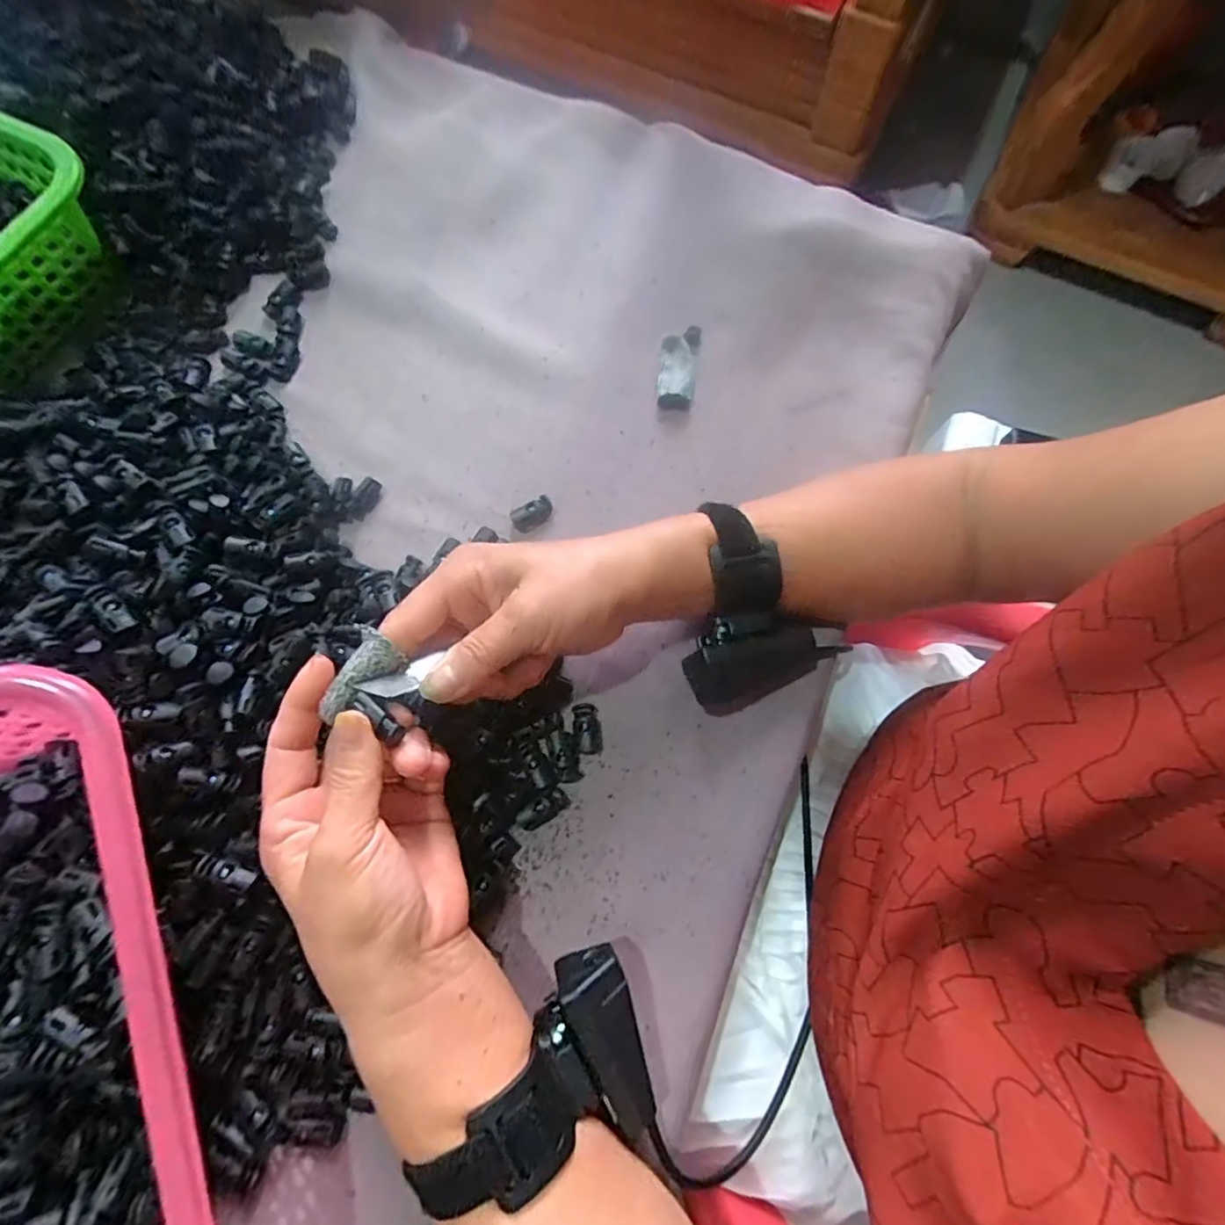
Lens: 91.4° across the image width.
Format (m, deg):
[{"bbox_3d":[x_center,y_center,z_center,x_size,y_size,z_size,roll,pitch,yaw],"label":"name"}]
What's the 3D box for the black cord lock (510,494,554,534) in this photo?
[{"bbox_3d":[-0.051,-0.063,0.382,0.028,0.008,0.016,-30,74,-9],"label":"black cord lock"}]

